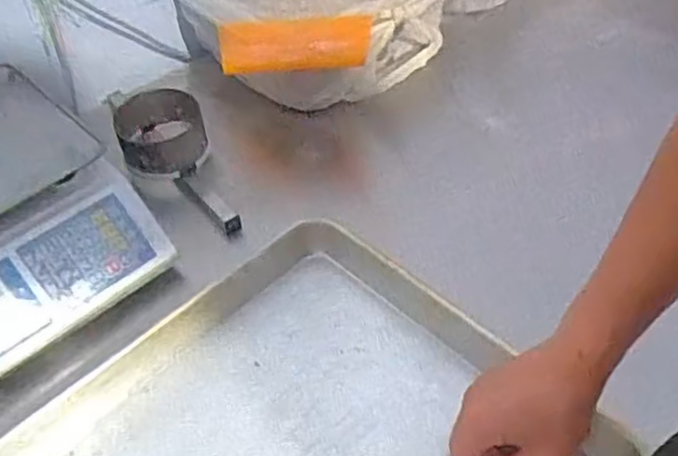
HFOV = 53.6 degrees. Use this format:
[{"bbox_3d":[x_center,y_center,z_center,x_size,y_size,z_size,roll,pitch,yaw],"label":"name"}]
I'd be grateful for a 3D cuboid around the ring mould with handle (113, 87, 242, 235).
[{"bbox_3d":[-0.188,-0.075,0.800,0.107,0.054,0.222,-26,65,-21],"label":"ring mould with handle"}]

